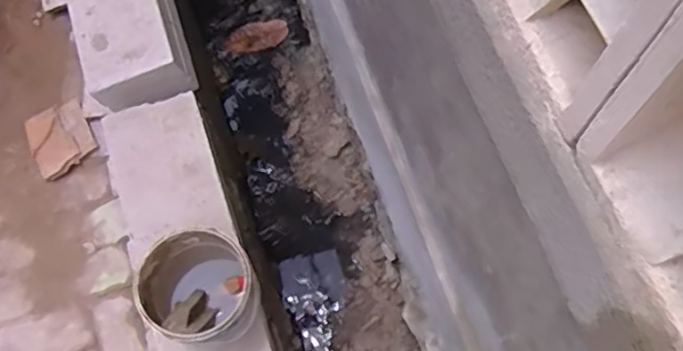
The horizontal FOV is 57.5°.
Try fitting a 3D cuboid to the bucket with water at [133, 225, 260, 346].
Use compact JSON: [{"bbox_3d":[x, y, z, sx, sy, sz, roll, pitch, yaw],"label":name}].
[{"bbox_3d":[-0.243,0.202,1.090,0.179,0.185,0.183,0,68,1],"label":"bucket with water"}]

